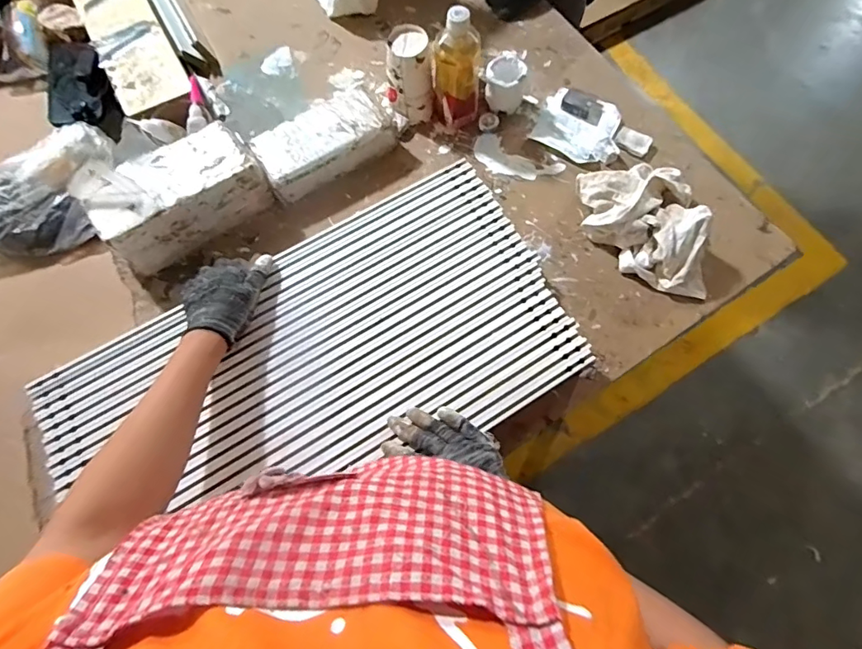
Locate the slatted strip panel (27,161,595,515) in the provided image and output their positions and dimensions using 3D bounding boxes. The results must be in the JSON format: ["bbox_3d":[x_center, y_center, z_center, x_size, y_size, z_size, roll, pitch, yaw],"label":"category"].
[{"bbox_3d":[-0.144,0.055,0.625,0.639,0.028,0.343,-29,74,-11],"label":"slatted strip panel"}]

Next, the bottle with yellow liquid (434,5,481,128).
[{"bbox_3d":[0.040,-0.377,0.725,0.071,0.171,0.057,8,71,1],"label":"bottle with yellow liquid"}]

